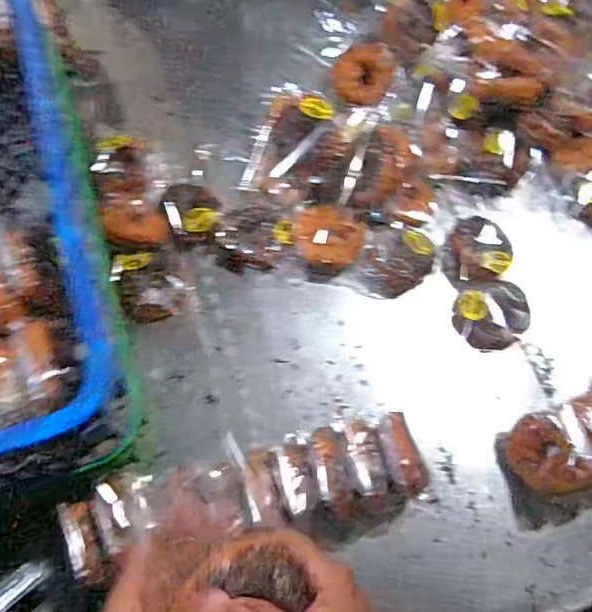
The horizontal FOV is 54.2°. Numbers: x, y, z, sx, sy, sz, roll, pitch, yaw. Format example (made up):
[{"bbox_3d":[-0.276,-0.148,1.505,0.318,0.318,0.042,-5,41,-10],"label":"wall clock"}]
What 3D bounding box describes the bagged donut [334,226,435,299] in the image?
[{"bbox_3d":[0.132,-0.059,0.802,0.097,0.033,0.114,29,65,9],"label":"bagged donut"}]

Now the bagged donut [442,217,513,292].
[{"bbox_3d":[0.257,-0.074,0.821,0.091,0.025,0.110,16,63,3],"label":"bagged donut"}]

